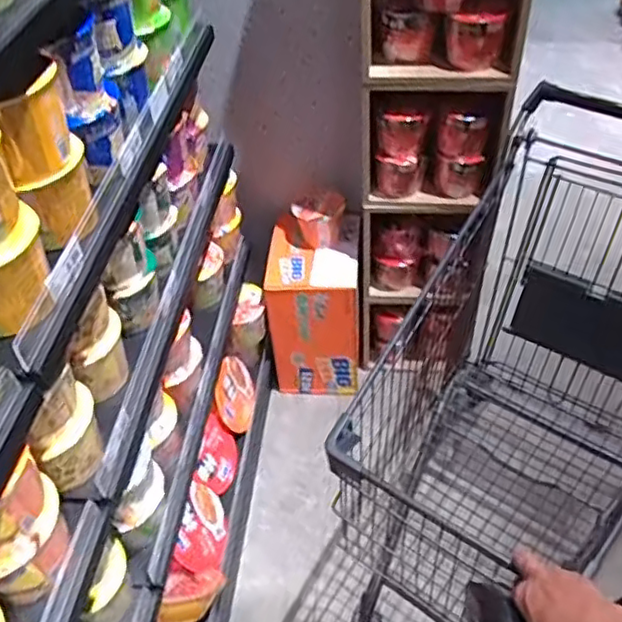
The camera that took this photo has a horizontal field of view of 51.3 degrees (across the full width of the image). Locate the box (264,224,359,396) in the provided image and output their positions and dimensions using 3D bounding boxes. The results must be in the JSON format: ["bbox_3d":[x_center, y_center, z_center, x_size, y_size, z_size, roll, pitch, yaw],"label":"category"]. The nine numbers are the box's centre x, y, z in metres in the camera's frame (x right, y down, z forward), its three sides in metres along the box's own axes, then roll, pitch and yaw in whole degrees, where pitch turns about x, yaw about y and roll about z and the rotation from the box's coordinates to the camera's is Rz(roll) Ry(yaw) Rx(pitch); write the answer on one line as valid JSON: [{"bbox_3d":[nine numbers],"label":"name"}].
[{"bbox_3d":[0.015,0.018,1.709,0.222,0.387,0.185,2,45,8],"label":"box"}]

